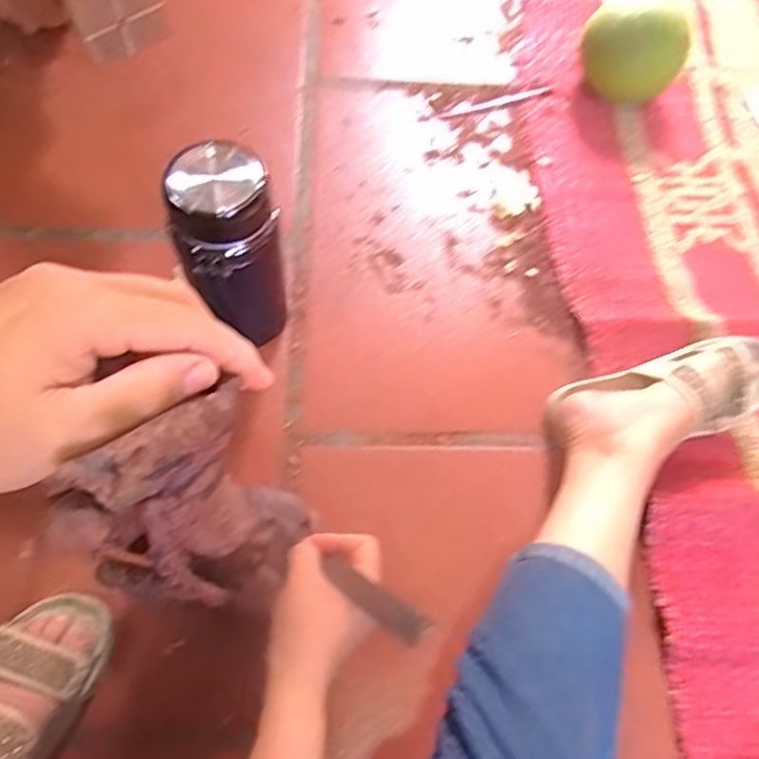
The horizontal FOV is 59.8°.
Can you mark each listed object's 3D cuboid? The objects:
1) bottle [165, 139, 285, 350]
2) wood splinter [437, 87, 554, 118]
[{"bbox_3d":[-0.138,-0.118,0.642,0.086,0.220,0.093,-17,67,-12],"label":"bottle"},{"bbox_3d":[0.159,-0.379,0.904,0.168,0.004,0.015,-18,68,-10],"label":"wood splinter"}]

